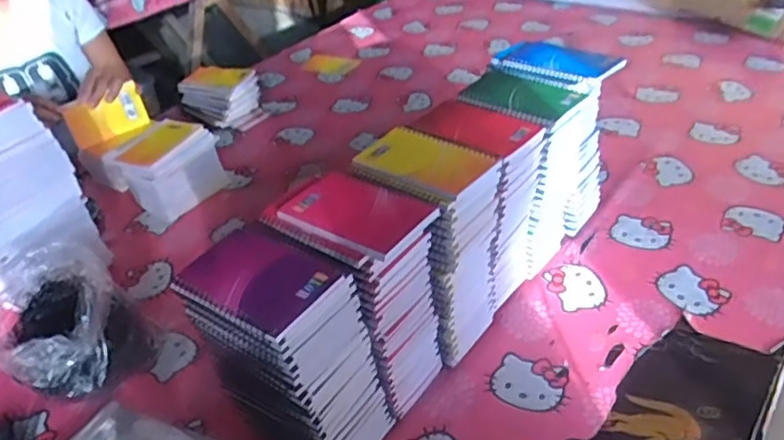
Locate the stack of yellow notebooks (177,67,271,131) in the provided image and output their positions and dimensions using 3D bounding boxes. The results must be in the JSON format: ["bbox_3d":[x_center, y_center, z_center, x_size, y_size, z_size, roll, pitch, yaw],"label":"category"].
[{"bbox_3d":[-0.347,-0.254,1.299,0.132,0.109,0.120,18,42,30],"label":"stack of yellow notebooks"}]

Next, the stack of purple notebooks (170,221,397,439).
[{"bbox_3d":[-0.095,0.139,0.600,0.133,0.244,0.105,18,42,30],"label":"stack of purple notebooks"}]

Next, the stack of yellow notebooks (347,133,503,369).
[{"bbox_3d":[0.044,0.039,0.704,0.126,0.253,0.104,22,44,33],"label":"stack of yellow notebooks"}]

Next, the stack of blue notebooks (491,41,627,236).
[{"bbox_3d":[0.228,-0.113,0.883,0.103,0.252,0.146,-30,42,-29],"label":"stack of blue notebooks"}]

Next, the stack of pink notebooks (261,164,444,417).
[{"bbox_3d":[-0.030,0.082,0.654,0.140,0.254,0.101,24,45,35],"label":"stack of pink notebooks"}]

